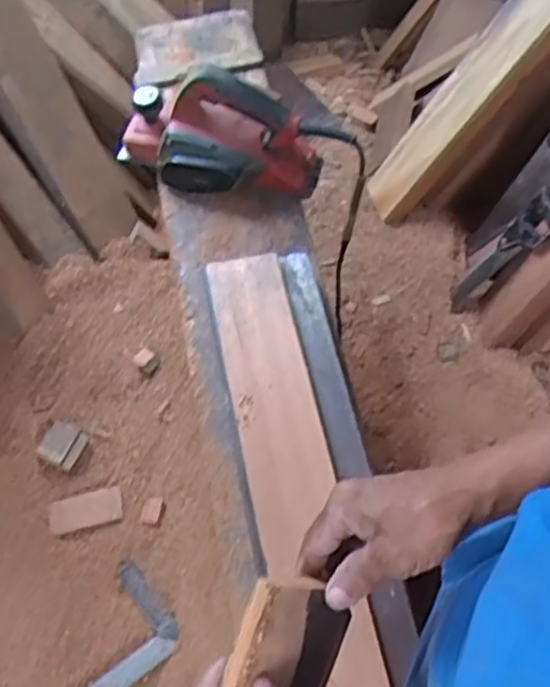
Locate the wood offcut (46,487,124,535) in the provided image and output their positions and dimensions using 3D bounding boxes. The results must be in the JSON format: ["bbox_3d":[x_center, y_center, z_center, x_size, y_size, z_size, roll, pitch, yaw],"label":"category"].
[{"bbox_3d":[-0.271,0.240,1.040,0.104,0.011,0.053,-12,62,-6],"label":"wood offcut"}]

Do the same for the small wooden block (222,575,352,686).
[{"bbox_3d":[0.008,0.203,0.484,0.017,0.085,0.080,9,72,54],"label":"small wooden block"}]

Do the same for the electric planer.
[{"bbox_3d":[-0.060,-0.280,0.933,0.299,0.141,0.119,11,62,7],"label":"electric planer"}]

